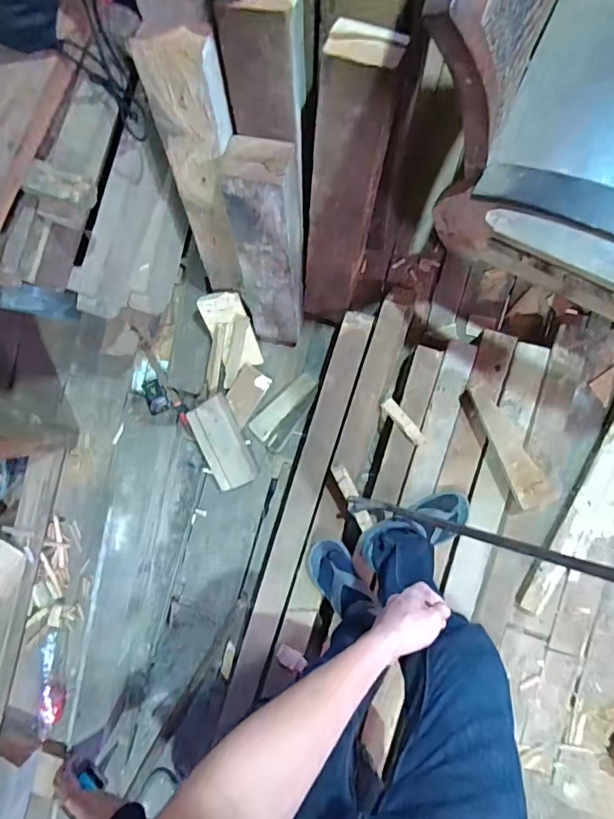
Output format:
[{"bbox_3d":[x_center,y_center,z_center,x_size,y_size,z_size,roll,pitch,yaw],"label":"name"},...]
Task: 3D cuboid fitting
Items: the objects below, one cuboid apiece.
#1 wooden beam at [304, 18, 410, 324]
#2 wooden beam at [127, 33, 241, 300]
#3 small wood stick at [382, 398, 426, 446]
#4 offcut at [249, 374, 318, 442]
[{"bbox_3d":[0.075,-0.398,0.992,0.119,0.630,0.090,24,64,9],"label":"wooden beam"},{"bbox_3d":[-0.197,-0.433,0.985,0.131,0.564,0.063,23,68,9],"label":"wooden beam"},{"bbox_3d":[0.230,0.031,1.181,0.033,0.015,0.134,-42,84,8],"label":"small wood stick"},{"bbox_3d":[-0.063,-0.008,1.351,0.219,0.016,0.058,-44,84,7],"label":"offcut"}]

